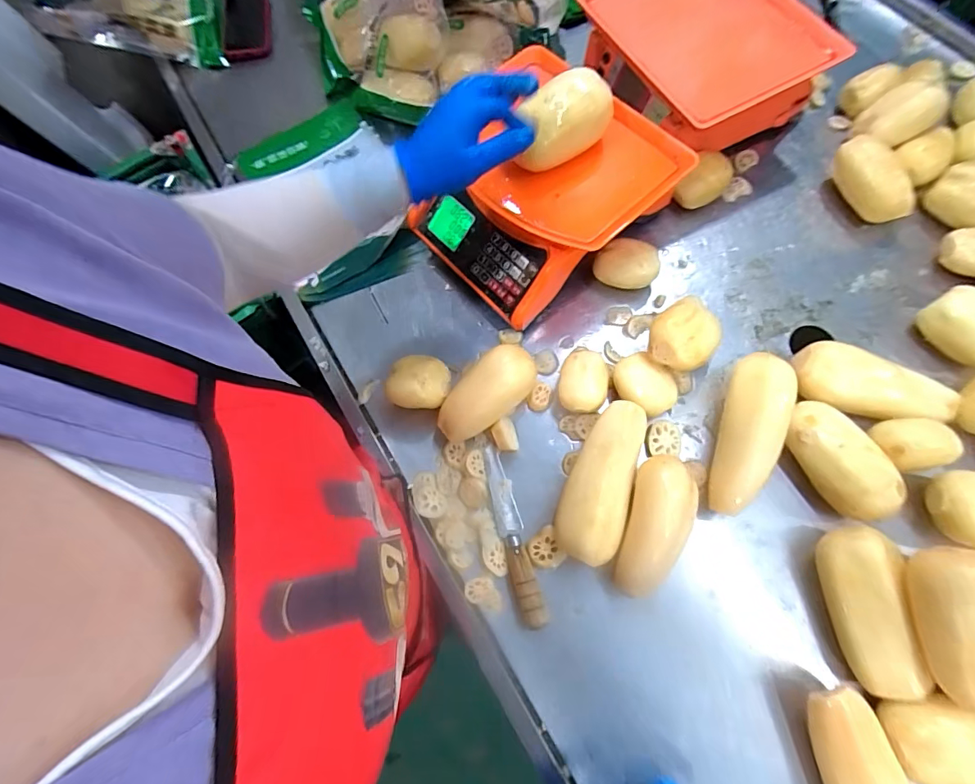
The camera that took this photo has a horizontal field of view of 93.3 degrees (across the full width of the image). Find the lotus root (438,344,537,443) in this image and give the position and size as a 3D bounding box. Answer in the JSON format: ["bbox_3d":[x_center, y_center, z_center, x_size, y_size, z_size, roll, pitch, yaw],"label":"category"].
[{"bbox_3d":[-0.001,0.003,0.560,0.070,0.062,0.140,42,79,16],"label":"lotus root"}]

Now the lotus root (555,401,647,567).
[{"bbox_3d":[0.125,0.098,0.516,0.065,0.069,0.177,16,73,10],"label":"lotus root"}]

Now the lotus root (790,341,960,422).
[{"bbox_3d":[0.446,-0.003,0.537,0.173,0.053,0.068,15,72,9],"label":"lotus root"}]

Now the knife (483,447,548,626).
[{"bbox_3d":[0.026,0.156,0.521,0.029,0.019,0.201,-15,70,-3],"label":"knife"}]

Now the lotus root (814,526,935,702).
[{"bbox_3d":[0.379,0.216,0.462,0.065,0.065,0.153,-2,70,2],"label":"lotus root"}]

